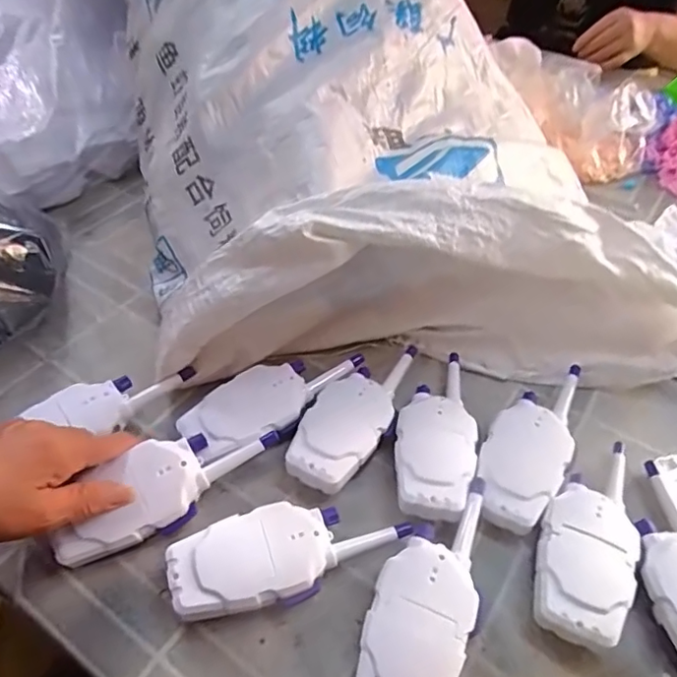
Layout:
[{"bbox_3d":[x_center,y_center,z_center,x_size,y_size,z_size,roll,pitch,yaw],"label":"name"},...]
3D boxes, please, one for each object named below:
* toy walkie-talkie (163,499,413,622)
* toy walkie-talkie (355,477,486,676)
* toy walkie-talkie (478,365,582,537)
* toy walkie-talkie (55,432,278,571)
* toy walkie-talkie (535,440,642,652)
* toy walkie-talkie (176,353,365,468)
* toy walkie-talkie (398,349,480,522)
[{"bbox_3d":[-0.034,0.149,0.393,0.161,0.036,0.065,-17,49,-16],"label":"toy walkie-talkie"},{"bbox_3d":[0.062,0.172,0.375,0.064,0.034,0.161,20,50,17],"label":"toy walkie-talkie"},{"bbox_3d":[0.161,0.085,0.460,0.061,0.034,0.163,27,52,22],"label":"toy walkie-talkie"},{"bbox_3d":[-0.128,0.104,0.407,0.158,0.033,0.060,-30,54,-25],"label":"toy walkie-talkie"},{"bbox_3d":[0.183,0.142,0.408,0.062,0.035,0.159,18,49,16],"label":"toy walkie-talkie"},{"bbox_3d":[-0.056,0.052,0.485,0.162,0.035,0.064,-34,56,-29],"label":"toy walkie-talkie"},{"bbox_3d":[0.083,0.072,0.466,0.062,0.028,0.161,10,48,9],"label":"toy walkie-talkie"}]

